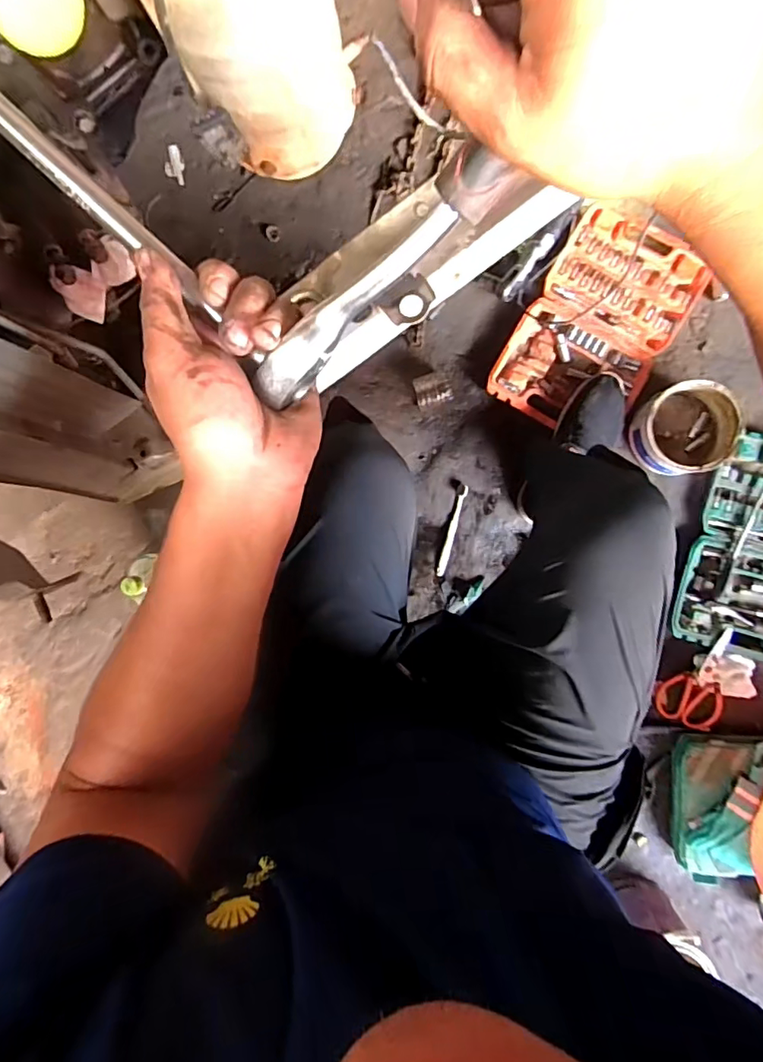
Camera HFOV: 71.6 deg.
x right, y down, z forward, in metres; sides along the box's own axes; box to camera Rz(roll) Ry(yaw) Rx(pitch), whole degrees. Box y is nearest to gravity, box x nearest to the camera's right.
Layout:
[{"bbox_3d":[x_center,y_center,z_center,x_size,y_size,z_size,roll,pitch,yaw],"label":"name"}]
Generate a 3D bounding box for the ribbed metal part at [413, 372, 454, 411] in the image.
[{"bbox_3d":[0.100,-0.265,1.003,0.077,0.045,0.066,-10,91,6],"label":"ribbed metal part"}]

